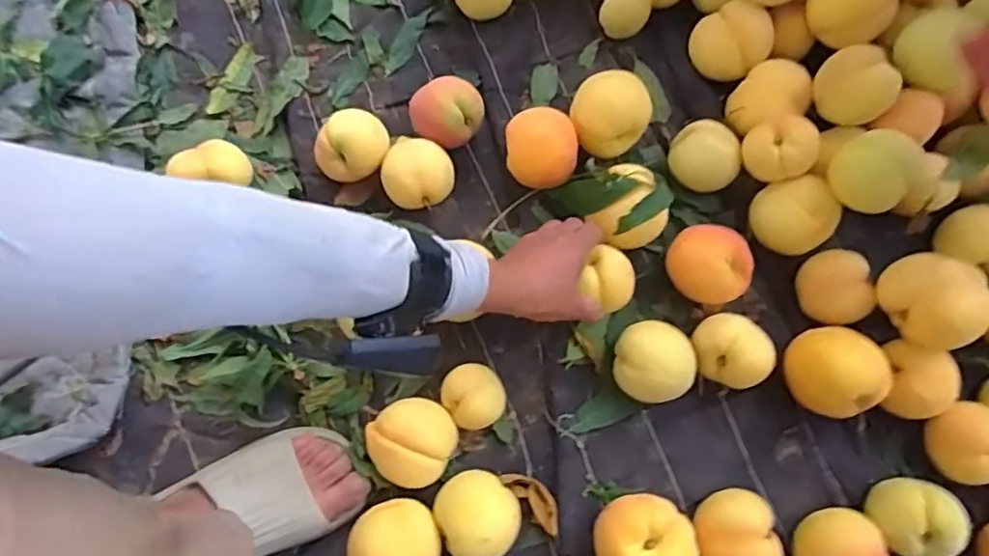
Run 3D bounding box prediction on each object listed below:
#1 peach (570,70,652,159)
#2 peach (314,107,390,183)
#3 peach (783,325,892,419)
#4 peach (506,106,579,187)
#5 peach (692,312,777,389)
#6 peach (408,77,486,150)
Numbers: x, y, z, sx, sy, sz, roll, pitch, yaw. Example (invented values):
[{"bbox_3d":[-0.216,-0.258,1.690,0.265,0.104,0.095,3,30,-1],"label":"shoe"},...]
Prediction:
[{"bbox_3d":[0.114,-0.158,0.598,0.073,0.062,0.073,0,75,-1],"label":"peach"},{"bbox_3d":[-0.140,-0.129,0.595,0.071,0.057,0.065,0,75,-1],"label":"peach"},{"bbox_3d":[0.297,0.082,0.535,0.071,0.075,0.072,0,75,-1],"label":"peach"},{"bbox_3d":[0.046,-0.125,0.595,0.066,0.064,0.066,-1,75,-2],"label":"peach"},{"bbox_3d":[0.214,0.069,0.548,0.057,0.057,0.068,-31,78,-9],"label":"peach"},{"bbox_3d":[-0.048,-0.164,0.608,0.071,0.055,0.058,-9,77,-2],"label":"peach"}]

